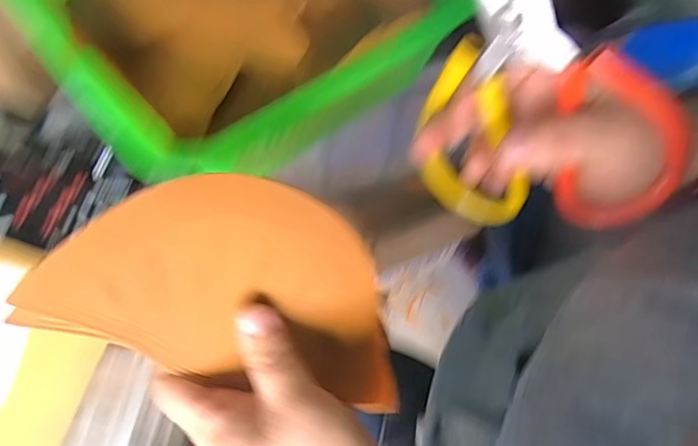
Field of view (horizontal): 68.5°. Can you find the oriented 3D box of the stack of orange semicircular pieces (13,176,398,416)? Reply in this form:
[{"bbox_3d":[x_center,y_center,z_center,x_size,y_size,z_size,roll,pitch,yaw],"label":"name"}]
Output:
[{"bbox_3d":[-0.049,0.028,0.248,0.174,0.022,0.093,20,87,-23],"label":"stack of orange semicircular pieces"}]

